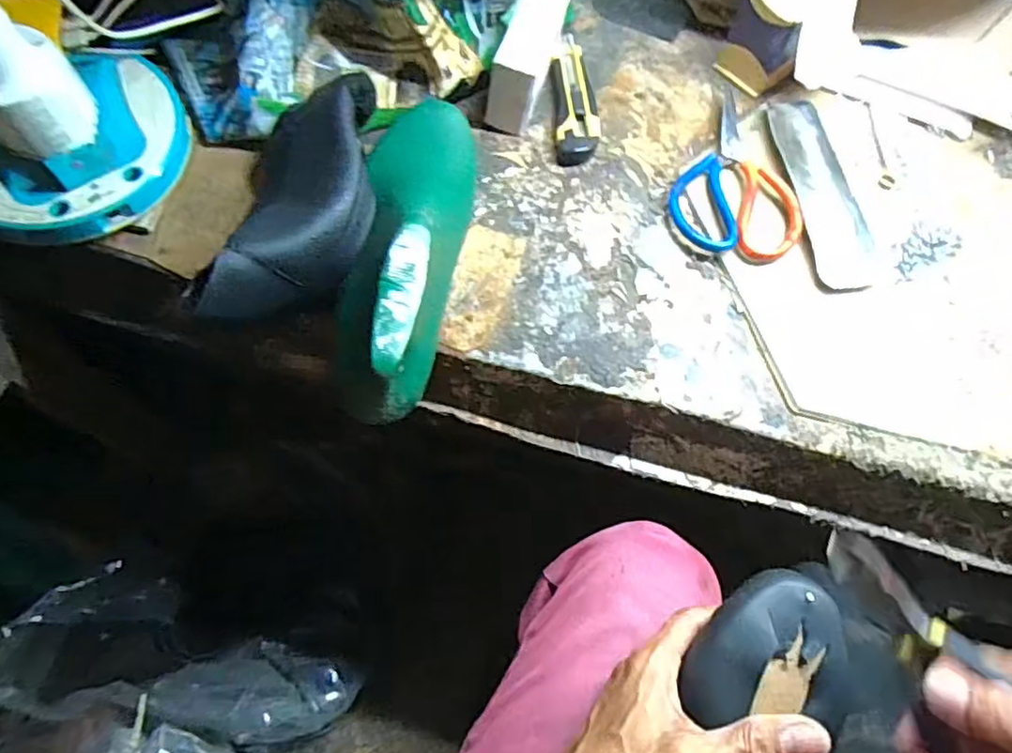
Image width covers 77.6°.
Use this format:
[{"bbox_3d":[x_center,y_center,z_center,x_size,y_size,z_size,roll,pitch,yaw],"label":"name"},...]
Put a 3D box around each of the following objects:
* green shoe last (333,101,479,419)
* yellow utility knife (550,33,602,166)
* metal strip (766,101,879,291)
[{"bbox_3d":[-0.069,-0.099,0.452,0.078,0.099,0.268,5,66,-1],"label":"green shoe last"},{"bbox_3d":[0.062,-0.260,0.578,0.038,0.017,0.152,0,66,-3],"label":"yellow utility knife"},{"bbox_3d":[0.267,-0.161,0.538,0.051,0.008,0.190,-5,66,-5],"label":"metal strip"}]

